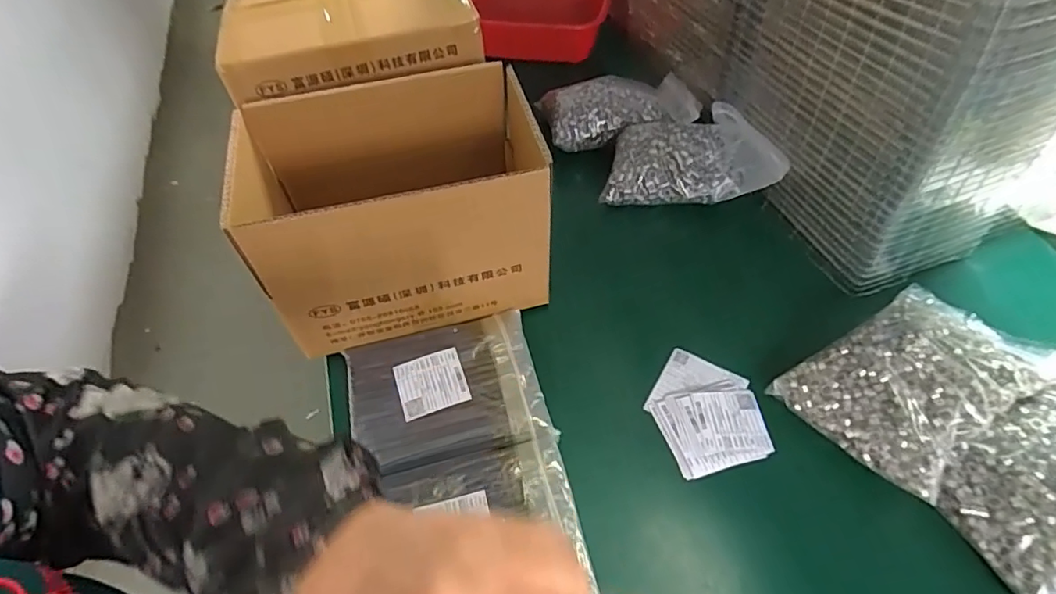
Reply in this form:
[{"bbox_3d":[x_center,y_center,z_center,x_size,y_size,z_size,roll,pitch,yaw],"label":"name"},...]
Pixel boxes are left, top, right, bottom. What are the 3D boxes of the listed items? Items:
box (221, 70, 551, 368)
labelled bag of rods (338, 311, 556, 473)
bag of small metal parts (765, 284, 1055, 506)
[{"bbox_3d":[-0.132,-0.089,0.560,0.272,0.176,0.195,-11,52,-6],"label":"box"},{"bbox_3d":[-0.081,0.088,0.533,0.175,0.030,0.147,-13,53,-7],"label":"labelled bag of rods"},{"bbox_3d":[0.361,0.072,0.508,0.216,0.053,0.135,-28,56,-18],"label":"bag of small metal parts"}]

